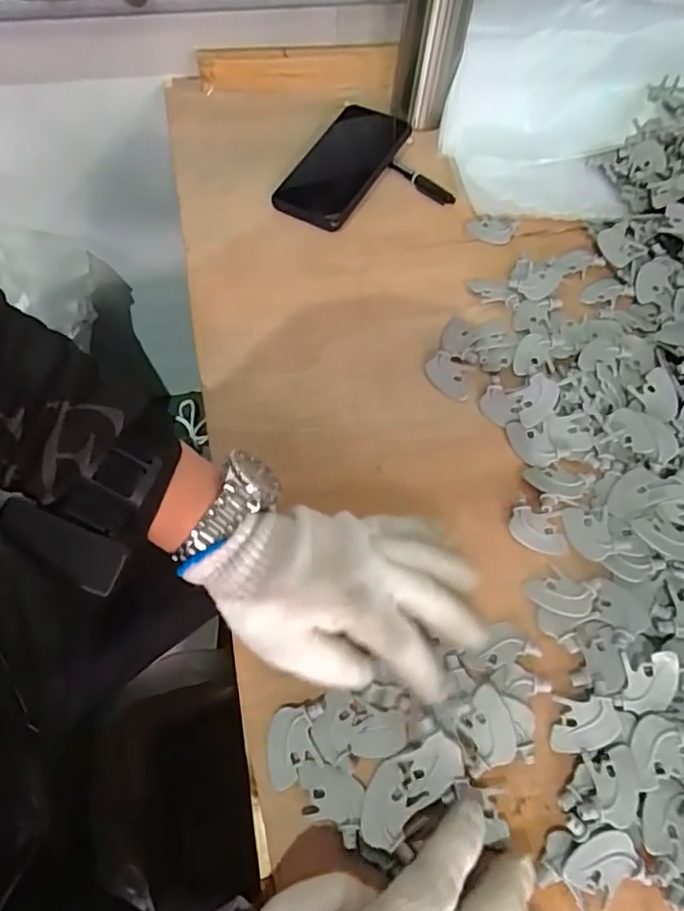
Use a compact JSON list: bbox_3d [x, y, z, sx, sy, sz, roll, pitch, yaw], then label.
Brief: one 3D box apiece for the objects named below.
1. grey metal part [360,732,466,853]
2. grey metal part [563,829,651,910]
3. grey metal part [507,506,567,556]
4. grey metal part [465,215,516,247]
[{"bbox_3d":[0.039,0.189,0.324,0.066,0.014,0.034,-29,67,-16],"label":"grey metal part"},{"bbox_3d":[0.145,0.228,0.317,0.041,0.010,0.032,-29,67,-16],"label":"grey metal part"},{"bbox_3d":[0.142,0.054,0.413,0.040,0.005,0.030,9,79,0],"label":"grey metal part"},{"bbox_3d":[0.146,-0.222,0.560,0.046,0.008,0.030,9,63,2],"label":"grey metal part"}]

